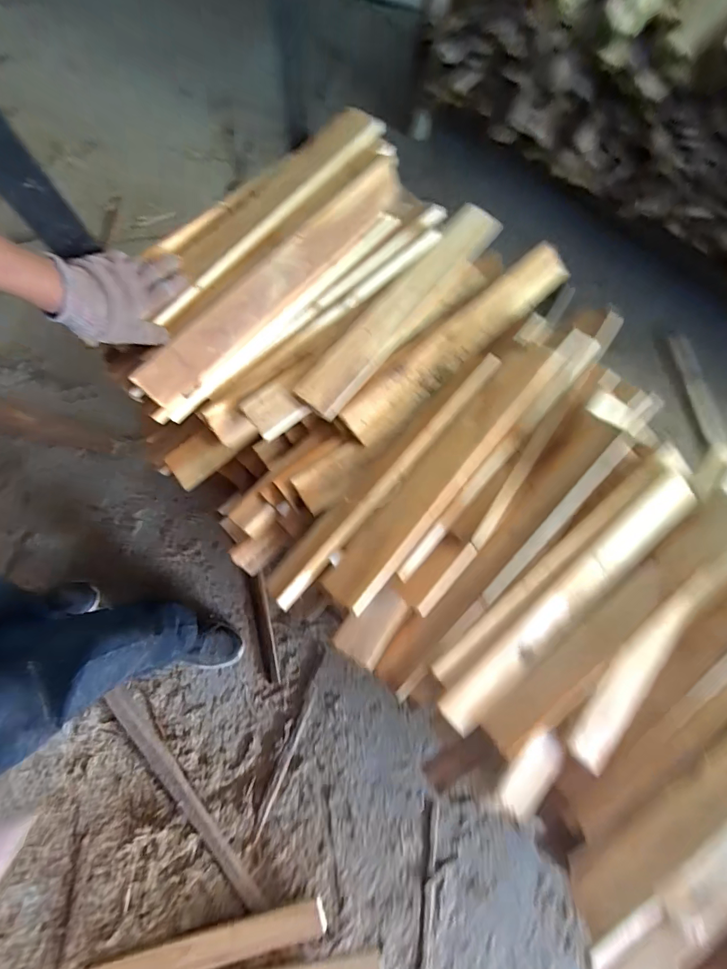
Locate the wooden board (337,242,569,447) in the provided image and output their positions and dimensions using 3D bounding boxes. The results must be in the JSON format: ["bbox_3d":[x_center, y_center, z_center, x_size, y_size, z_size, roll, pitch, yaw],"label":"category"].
[{"bbox_3d":[0.165,-0.249,0.719,0.506,0.016,0.077,-40,102,-11],"label":"wooden board"}]

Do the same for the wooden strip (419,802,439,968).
[{"bbox_3d":[0.141,0.995,0.953,0.023,0.027,0.492,7,72,2],"label":"wooden strip"}]

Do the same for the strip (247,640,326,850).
[{"bbox_3d":[-0.177,0.618,1.019,0.025,0.019,0.450,21,79,2],"label":"strip"}]

